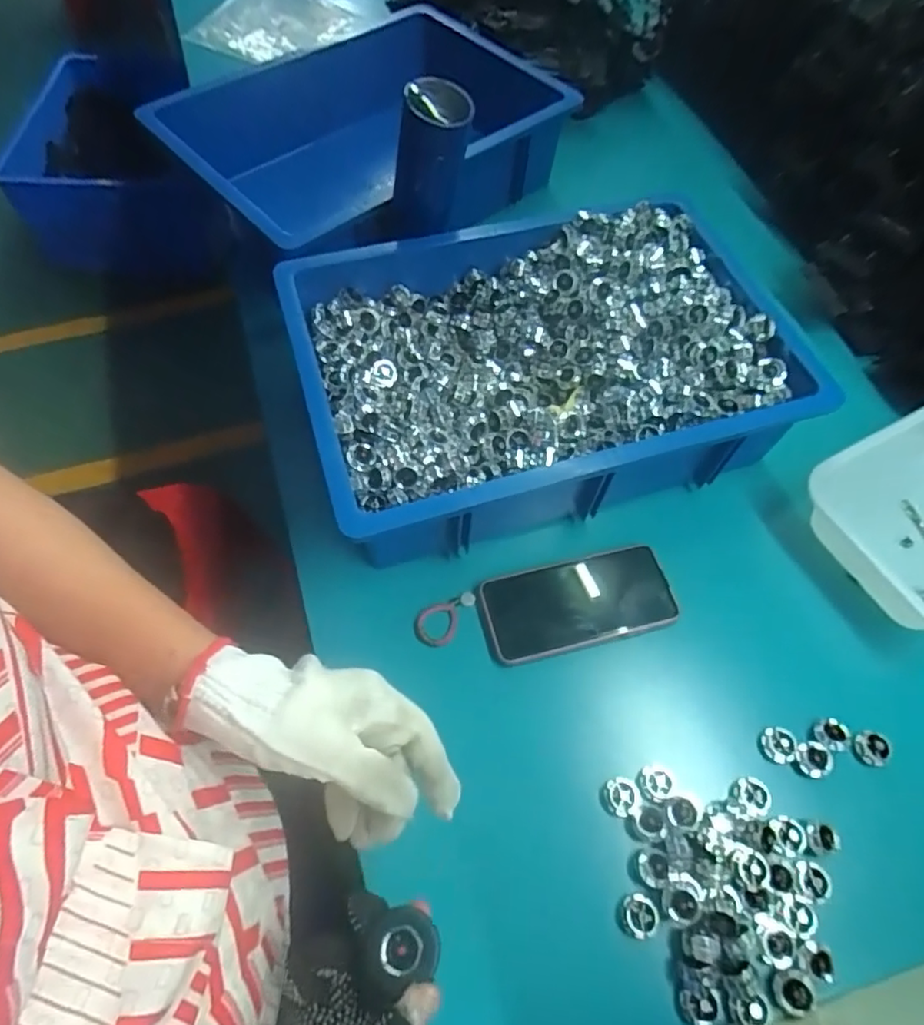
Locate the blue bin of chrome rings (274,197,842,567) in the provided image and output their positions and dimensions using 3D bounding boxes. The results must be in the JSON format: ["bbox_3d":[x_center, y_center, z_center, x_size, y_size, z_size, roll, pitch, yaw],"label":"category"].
[{"bbox_3d":[0.078,-0.141,0.603,0.454,0.129,0.312,-17,54,-12],"label":"blue bin of chrome rings"}]

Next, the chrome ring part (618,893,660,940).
[{"bbox_3d":[0.124,0.285,0.430,0.026,0.017,0.026,4,52,4],"label":"chrome ring part"}]

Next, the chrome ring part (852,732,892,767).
[{"bbox_3d":[0.328,0.189,0.488,0.027,0.005,0.026,-35,59,-5],"label":"chrome ring part"}]

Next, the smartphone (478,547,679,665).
[{"bbox_3d":[0.102,0.079,0.540,0.165,0.017,0.079,-12,53,-8],"label":"smartphone"}]

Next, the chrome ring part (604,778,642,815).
[{"bbox_3d":[0.123,0.218,0.466,0.026,0.018,0.025,0,52,1],"label":"chrome ring part"}]

